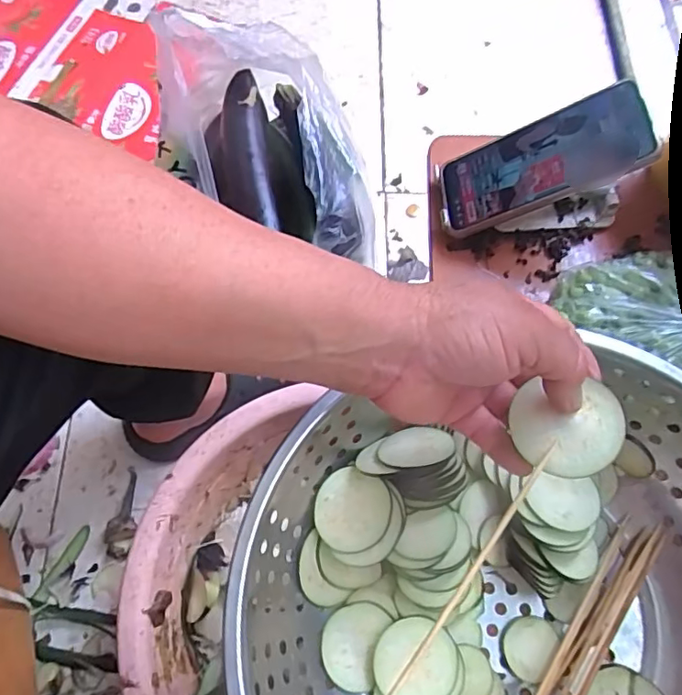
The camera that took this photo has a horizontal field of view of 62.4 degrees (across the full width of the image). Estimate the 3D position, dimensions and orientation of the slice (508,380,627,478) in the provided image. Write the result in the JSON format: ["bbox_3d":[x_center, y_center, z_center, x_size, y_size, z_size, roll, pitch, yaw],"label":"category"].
[{"bbox_3d":[0.112,0.041,0.283,0.052,0.004,0.045,2,73,19],"label":"slice"}]

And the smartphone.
[{"bbox_3d":[0.158,-0.148,0.454,0.161,0.009,0.081,-15,63,31],"label":"smartphone"}]

